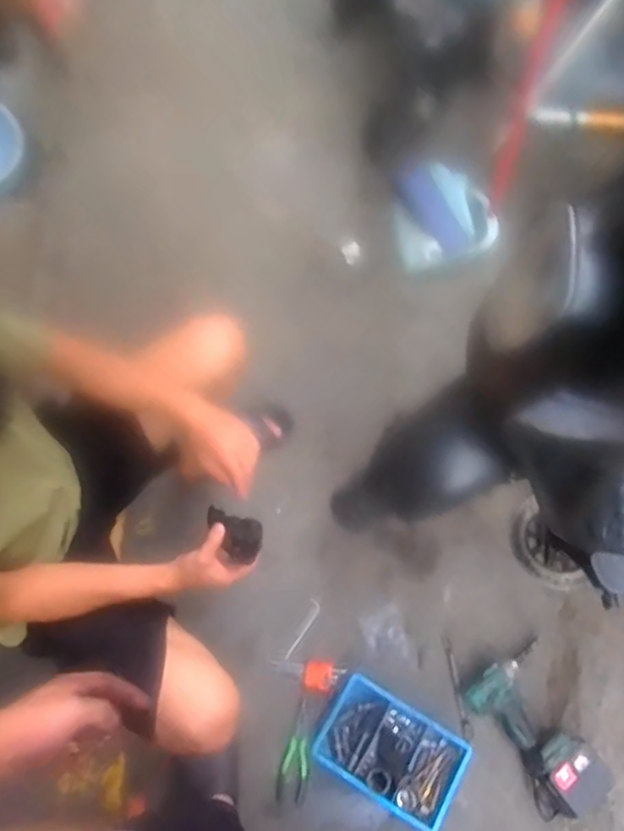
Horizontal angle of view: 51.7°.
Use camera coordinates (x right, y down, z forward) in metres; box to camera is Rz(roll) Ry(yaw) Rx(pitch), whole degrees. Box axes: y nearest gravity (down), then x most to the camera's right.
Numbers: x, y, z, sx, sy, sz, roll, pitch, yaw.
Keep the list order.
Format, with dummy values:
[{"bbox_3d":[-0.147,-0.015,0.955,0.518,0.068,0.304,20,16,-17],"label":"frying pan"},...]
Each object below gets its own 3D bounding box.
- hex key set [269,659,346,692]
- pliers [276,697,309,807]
[{"bbox_3d":[-0.012,0.527,1.317,0.145,0.012,0.058,11,67,6],"label":"hex key set"},{"bbox_3d":[-0.025,0.649,1.237,0.054,0.017,0.182,12,67,8],"label":"pliers"}]

